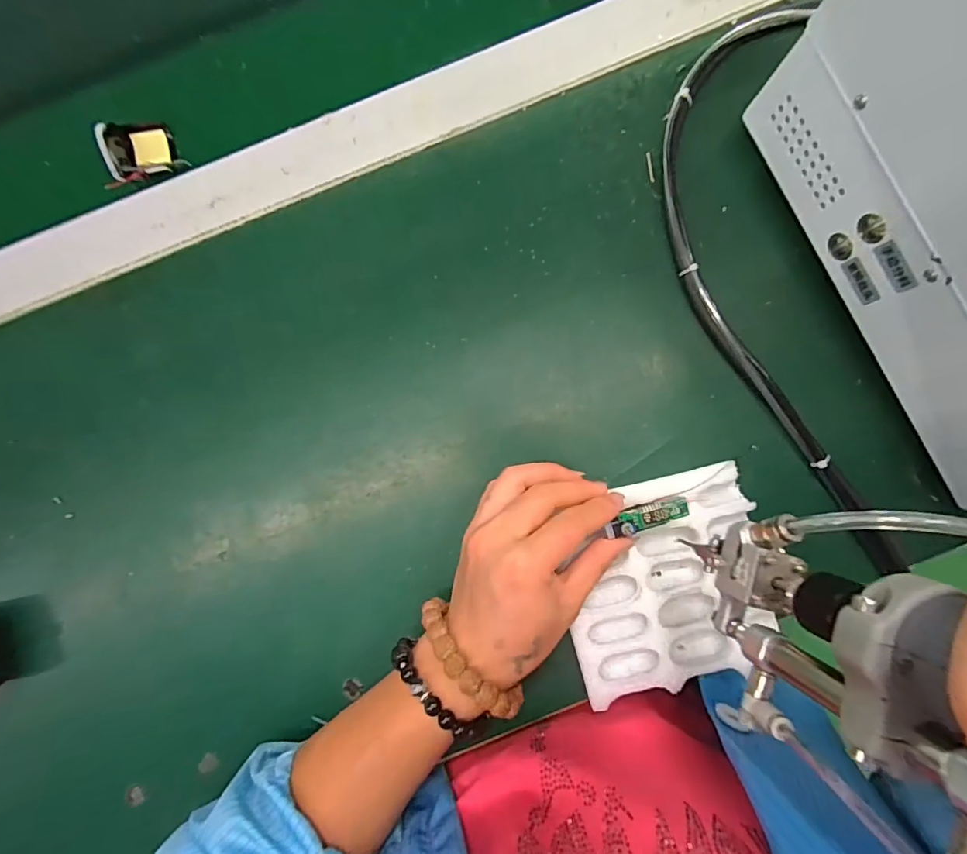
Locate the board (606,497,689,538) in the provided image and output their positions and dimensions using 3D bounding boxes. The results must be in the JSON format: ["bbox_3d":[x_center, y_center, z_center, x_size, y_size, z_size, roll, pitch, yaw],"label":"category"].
[{"bbox_3d":[0.101,0.055,0.295,0.051,0.004,0.015,-19,86,0],"label":"board"}]

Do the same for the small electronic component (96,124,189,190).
[{"bbox_3d":[-0.247,-0.200,0.343,0.050,0.025,0.043,-16,89,-1],"label":"small electronic component"}]

